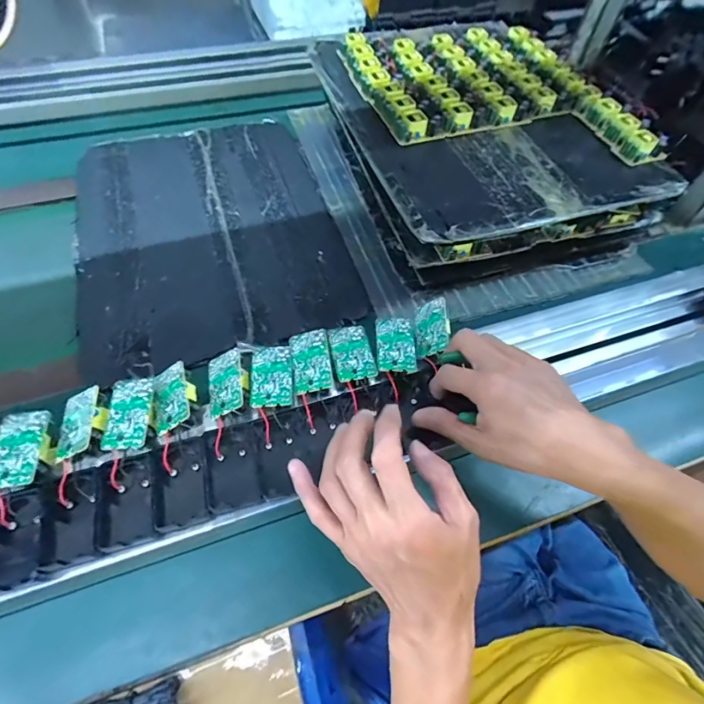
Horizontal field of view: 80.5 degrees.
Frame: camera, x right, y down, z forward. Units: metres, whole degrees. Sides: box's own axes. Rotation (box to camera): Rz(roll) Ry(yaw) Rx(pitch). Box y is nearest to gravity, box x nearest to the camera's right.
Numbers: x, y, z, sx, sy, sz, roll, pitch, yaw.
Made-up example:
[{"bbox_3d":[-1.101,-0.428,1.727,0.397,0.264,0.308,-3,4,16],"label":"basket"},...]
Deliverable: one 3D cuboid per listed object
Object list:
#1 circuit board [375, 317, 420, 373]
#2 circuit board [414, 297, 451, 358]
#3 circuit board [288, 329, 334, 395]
[{"bbox_3d":[0.045,-0.009,0.416,0.041,0.008,0.064,-2,58,-3],"label":"circuit board"},{"bbox_3d":[0.082,-0.026,0.425,0.037,0.006,0.061,-22,52,31],"label":"circuit board"},{"bbox_3d":[-0.039,0.007,0.398,0.035,0.004,0.063,-8,58,-7],"label":"circuit board"}]

